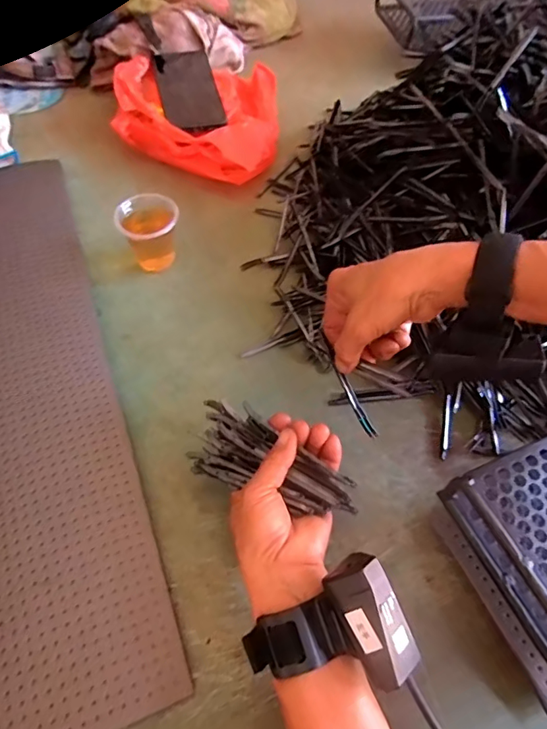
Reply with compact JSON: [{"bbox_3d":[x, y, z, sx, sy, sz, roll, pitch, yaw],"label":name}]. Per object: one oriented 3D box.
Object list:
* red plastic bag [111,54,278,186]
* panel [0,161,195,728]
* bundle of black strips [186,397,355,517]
[{"bbox_3d":[-0.095,-0.329,0.642,0.224,0.067,0.191,16,58,9],"label":"red plastic bag"},{"bbox_3d":[-0.232,0.002,0.460,0.146,0.020,0.601,-19,60,-11],"label":"panel"},{"bbox_3d":[-0.004,0.075,0.369,0.133,0.025,0.055,26,60,18],"label":"bundle of black strips"}]

